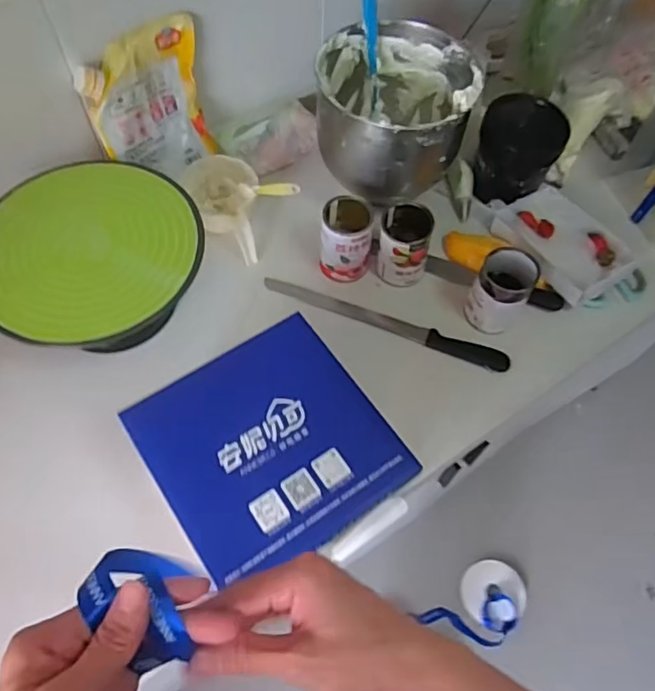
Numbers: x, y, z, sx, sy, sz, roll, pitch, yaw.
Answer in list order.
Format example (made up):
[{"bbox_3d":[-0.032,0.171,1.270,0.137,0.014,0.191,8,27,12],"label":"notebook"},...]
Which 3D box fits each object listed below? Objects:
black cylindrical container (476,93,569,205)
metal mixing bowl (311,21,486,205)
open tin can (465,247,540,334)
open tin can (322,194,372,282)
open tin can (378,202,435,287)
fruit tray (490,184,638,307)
[{"bbox_3d":[0.294,-0.303,0.899,0.123,0.109,0.129,1,61,-2],"label":"black cylindrical container"},{"bbox_3d":[0.098,-0.343,0.871,0.215,0.171,0.218,1,61,-2],"label":"metal mixing bowl"},{"bbox_3d":[0.238,-0.072,0.813,0.070,0.122,0.065,1,61,-2],"label":"open tin can"},{"bbox_3d":[0.028,-0.160,0.850,0.071,0.102,0.086,6,61,0],"label":"open tin can"},{"bbox_3d":[0.111,-0.146,0.847,0.071,0.106,0.078,1,61,-2],"label":"open tin can"},{"bbox_3d":[0.357,-0.163,0.897,0.135,0.050,0.199,-30,67,-17],"label":"fruit tray"}]

